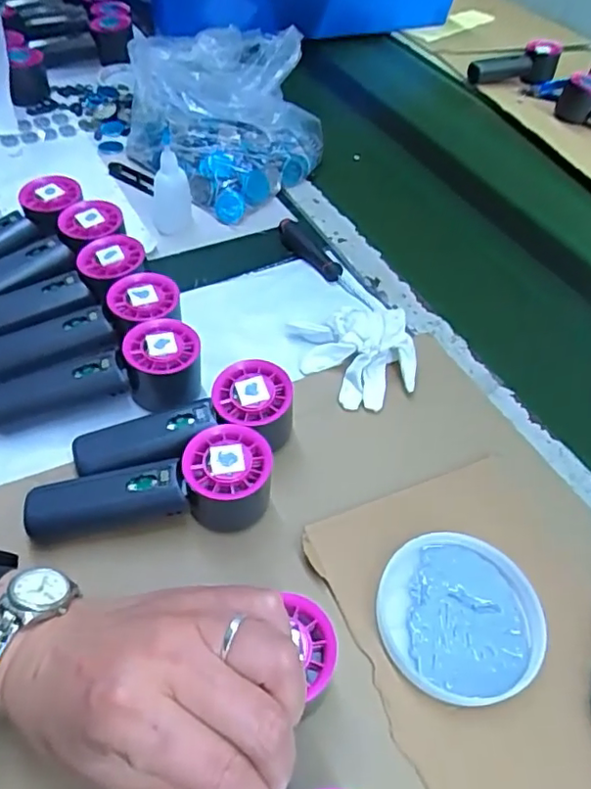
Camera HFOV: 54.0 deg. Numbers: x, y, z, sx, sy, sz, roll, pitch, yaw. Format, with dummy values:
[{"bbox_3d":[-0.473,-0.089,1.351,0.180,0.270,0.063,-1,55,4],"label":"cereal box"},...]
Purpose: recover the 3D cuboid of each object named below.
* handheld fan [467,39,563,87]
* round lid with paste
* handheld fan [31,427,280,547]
[{"bbox_3d":[0.362,-0.527,0.942,0.144,0.049,0.057,-18,54,-17],"label":"handheld fan"},{"bbox_3d":[0.104,0.138,0.365,0.102,0.016,0.097,1,50,-2],"label":"round lid with paste"},{"bbox_3d":[-0.094,0.063,0.386,0.155,0.055,0.055,-4,50,-8],"label":"handheld fan"}]

